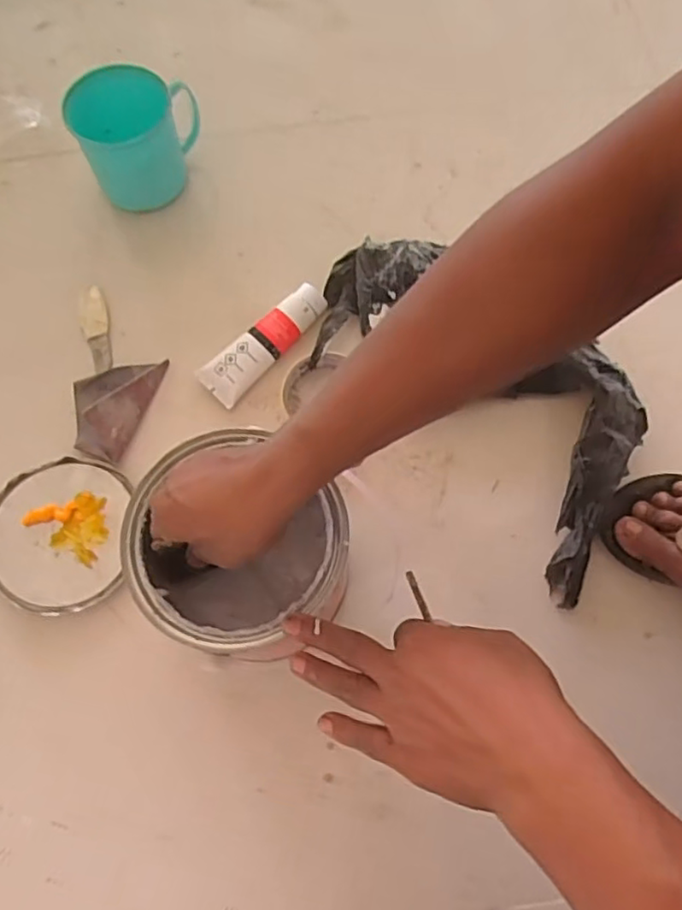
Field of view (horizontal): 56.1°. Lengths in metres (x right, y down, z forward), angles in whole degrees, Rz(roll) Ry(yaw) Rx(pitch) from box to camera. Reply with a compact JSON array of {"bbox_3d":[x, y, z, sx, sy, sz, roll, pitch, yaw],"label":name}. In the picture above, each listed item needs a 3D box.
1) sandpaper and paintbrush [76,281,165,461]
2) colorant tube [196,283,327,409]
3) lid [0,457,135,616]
[{"bbox_3d":[-0.219,-0.086,0.631,0.079,0.026,0.183,-5,71,-2],"label":"sandpaper and paintbrush"},{"bbox_3d":[-0.077,-0.115,0.638,0.049,0.033,0.146,42,74,12],"label":"colorant tube"},{"bbox_3d":[-0.260,0.071,0.579,0.126,0.007,0.136,1,71,0],"label":"lid"}]

